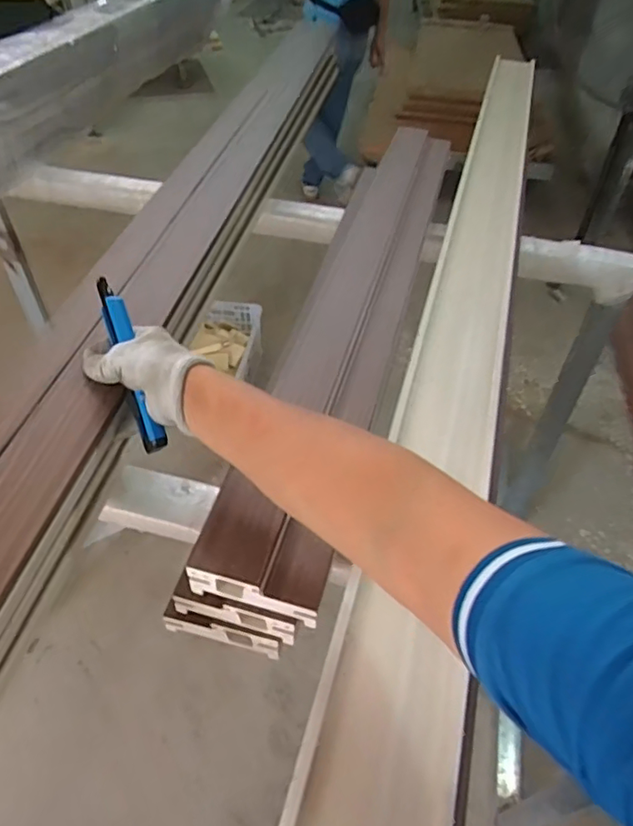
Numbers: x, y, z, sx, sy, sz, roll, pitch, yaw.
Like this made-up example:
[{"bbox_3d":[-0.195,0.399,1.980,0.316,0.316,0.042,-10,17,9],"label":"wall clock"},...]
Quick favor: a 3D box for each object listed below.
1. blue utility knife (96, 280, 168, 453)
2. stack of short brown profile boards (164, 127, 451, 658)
[{"bbox_3d":[-0.163,-0.046,0.481,0.021,0.026,0.161,-17,79,-18],"label":"blue utility knife"},{"bbox_3d":[0.060,-0.158,0.699,0.124,0.082,0.859,12,47,8],"label":"stack of short brown profile boards"}]

